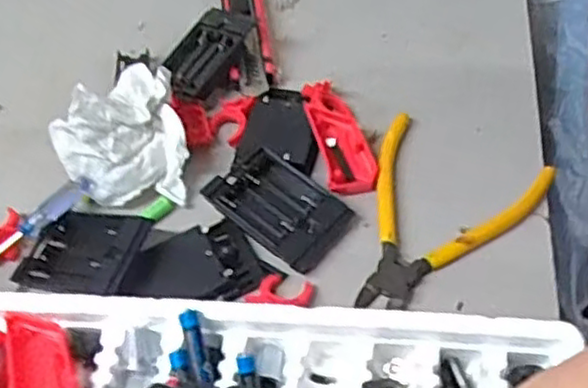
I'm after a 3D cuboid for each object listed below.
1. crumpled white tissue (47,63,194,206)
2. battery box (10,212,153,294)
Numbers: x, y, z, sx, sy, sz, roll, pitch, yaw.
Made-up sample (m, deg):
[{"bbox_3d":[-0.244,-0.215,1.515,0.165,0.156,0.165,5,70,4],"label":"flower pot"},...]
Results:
[{"bbox_3d":[-0.112,-0.036,0.463,0.081,0.061,0.075,-12,52,-4],"label":"crumpled white tissue"},{"bbox_3d":[-0.125,0.036,0.435,0.077,0.016,0.055,1,54,30],"label":"battery box"}]

